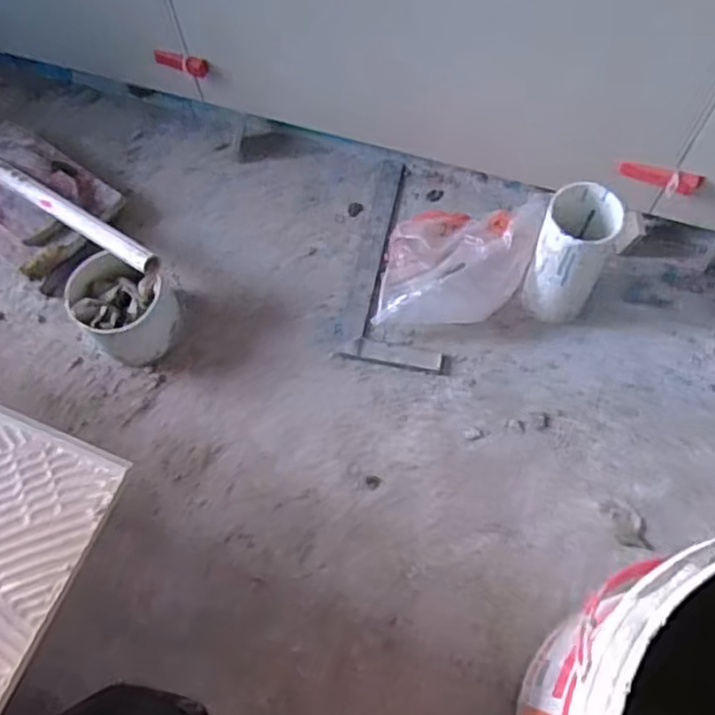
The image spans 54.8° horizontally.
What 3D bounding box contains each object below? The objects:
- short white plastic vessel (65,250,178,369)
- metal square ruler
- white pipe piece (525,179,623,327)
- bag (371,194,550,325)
[{"bbox_3d":[-0.277,-0.054,0.825,0.115,0.085,0.105,-1,67,3],"label":"short white plastic vessel"},{"bbox_3d":[0.063,-0.124,0.881,0.125,0.010,0.287,10,68,7],"label":"metal square ruler"},{"bbox_3d":[0.234,-0.107,0.776,0.076,0.169,0.082,-1,67,3],"label":"white pipe piece"},{"bbox_3d":[0.115,-0.103,0.806,0.166,0.125,0.134,12,67,6],"label":"bag"}]

